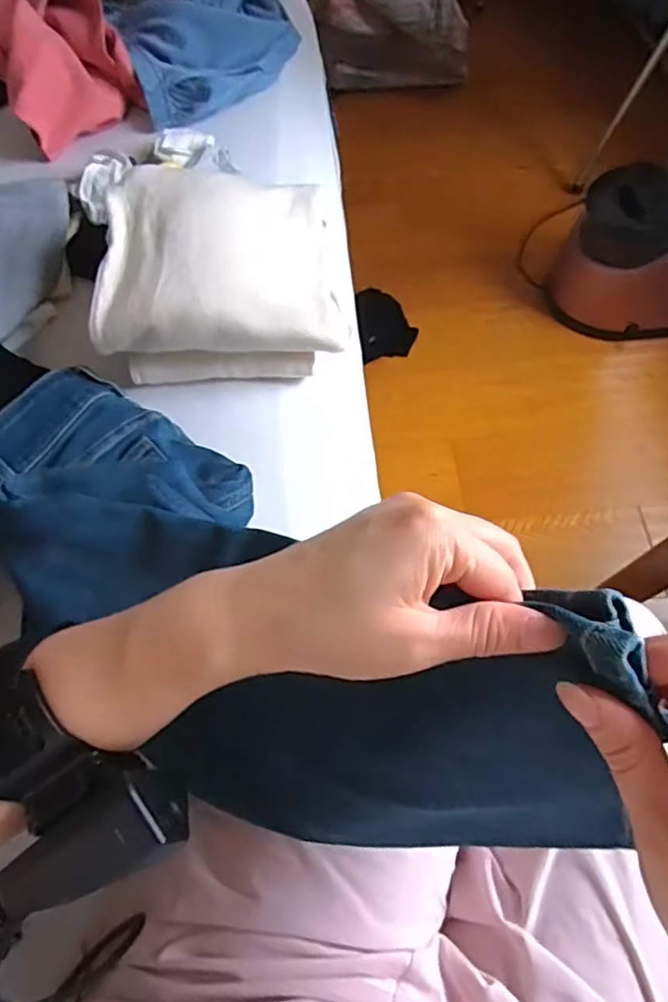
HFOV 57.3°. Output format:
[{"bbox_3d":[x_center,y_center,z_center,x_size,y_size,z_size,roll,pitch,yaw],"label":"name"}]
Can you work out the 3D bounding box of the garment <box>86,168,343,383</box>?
[{"bbox_3d":[-0.104,-0.218,0.591,0.211,0.103,0.172,-2,64,2],"label":"garment"}]

